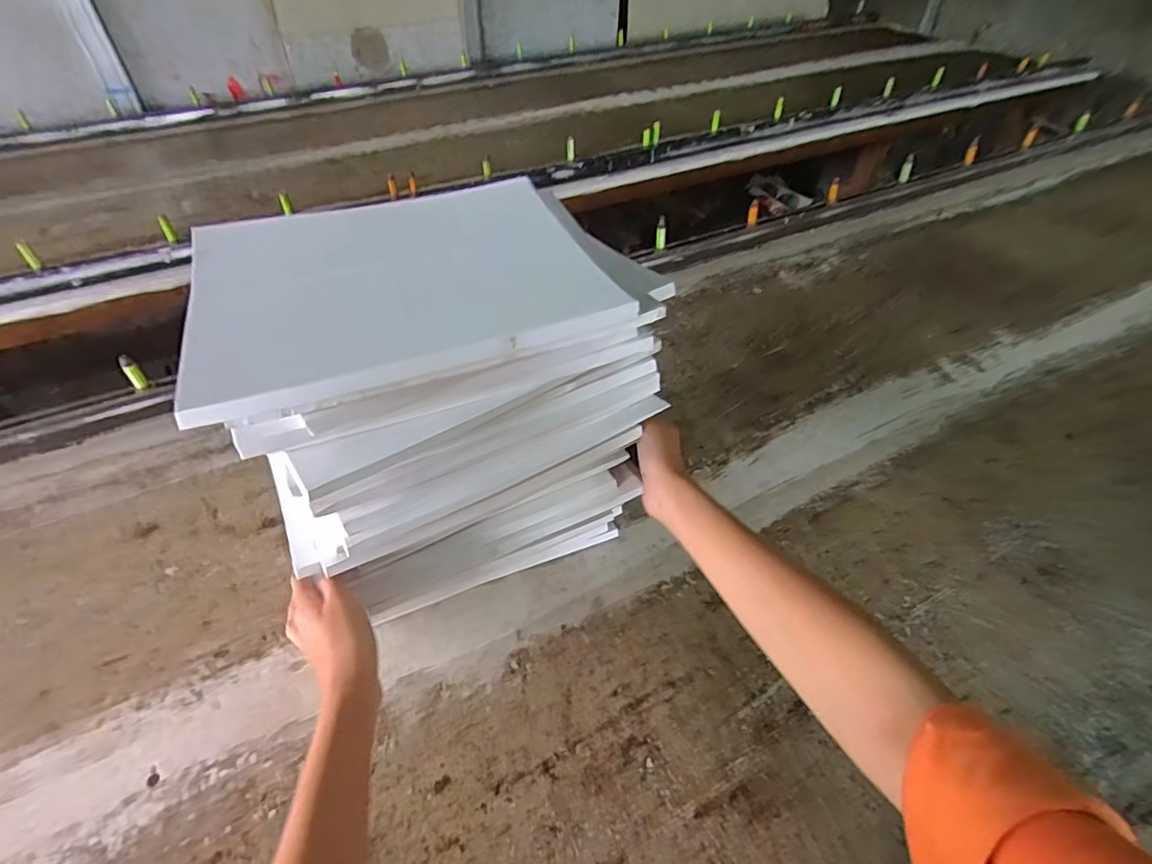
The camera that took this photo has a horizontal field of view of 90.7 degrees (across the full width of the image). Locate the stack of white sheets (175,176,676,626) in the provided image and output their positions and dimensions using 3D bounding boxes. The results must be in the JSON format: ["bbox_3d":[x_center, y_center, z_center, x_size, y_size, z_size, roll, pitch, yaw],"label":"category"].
[{"bbox_3d":[-0.111,-0.030,0.480,0.293,0.232,0.210,-20,50,-19],"label":"stack of white sheets"}]

